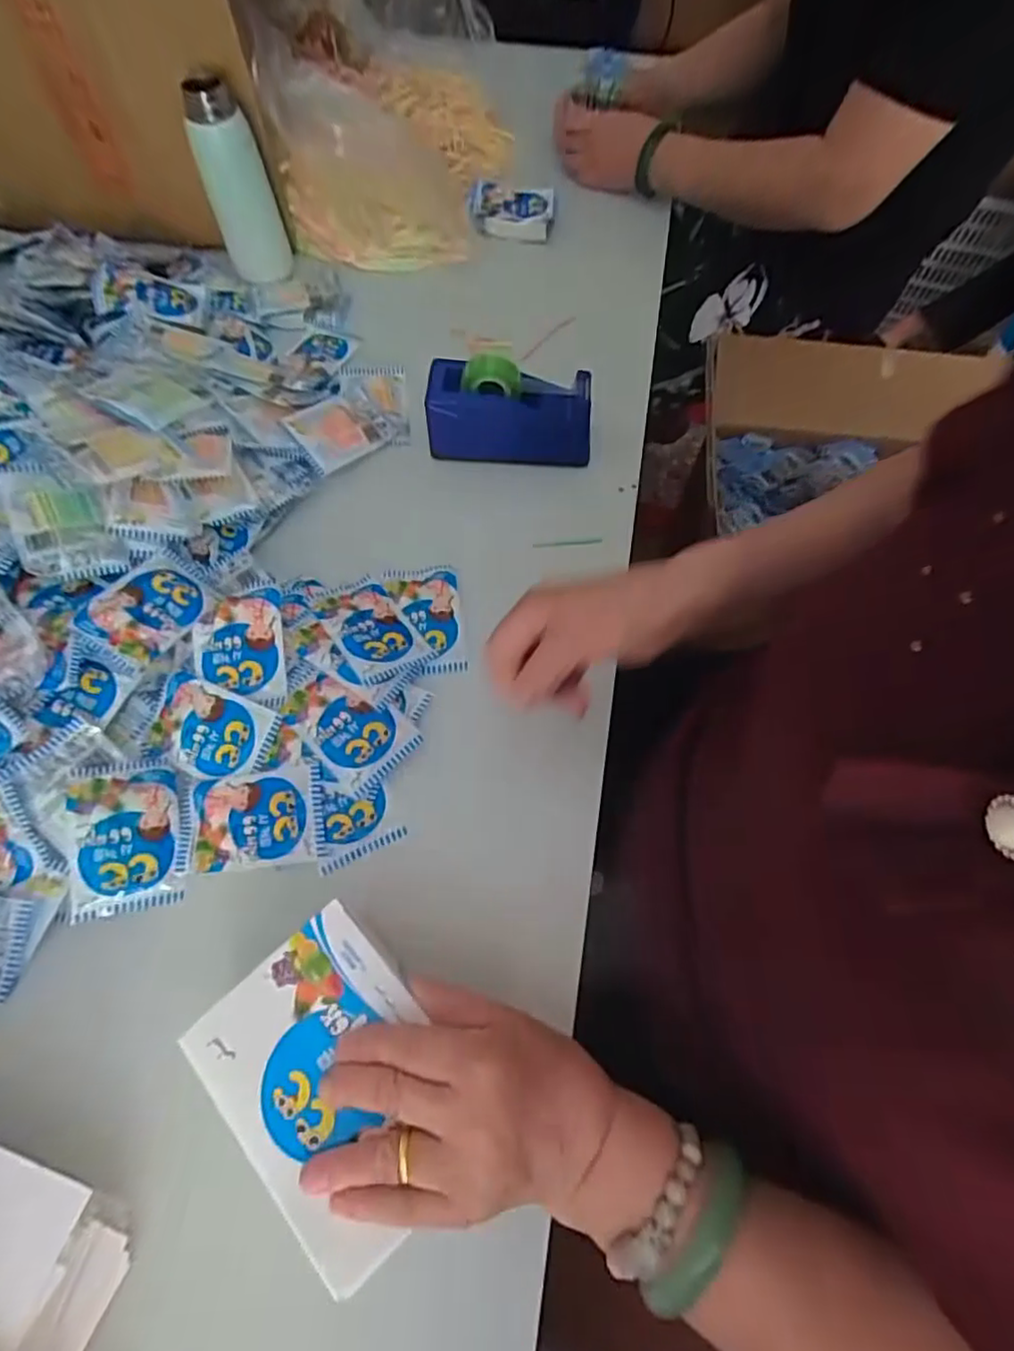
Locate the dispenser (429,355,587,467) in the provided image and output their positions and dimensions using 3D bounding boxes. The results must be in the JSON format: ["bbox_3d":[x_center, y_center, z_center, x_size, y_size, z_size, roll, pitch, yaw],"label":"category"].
[{"bbox_3d":[0.004,-0.240,0.562,0.146,0.078,0.056,3,64,1],"label":"dispenser"}]

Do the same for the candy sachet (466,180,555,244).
[{"bbox_3d":[0.006,-0.550,0.729,0.104,0.033,0.063,2,64,0],"label":"candy sachet"}]

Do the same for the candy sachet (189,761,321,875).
[{"bbox_3d":[-0.175,0.100,0.431,0.091,0.012,0.064,-6,77,1],"label":"candy sachet"}]

